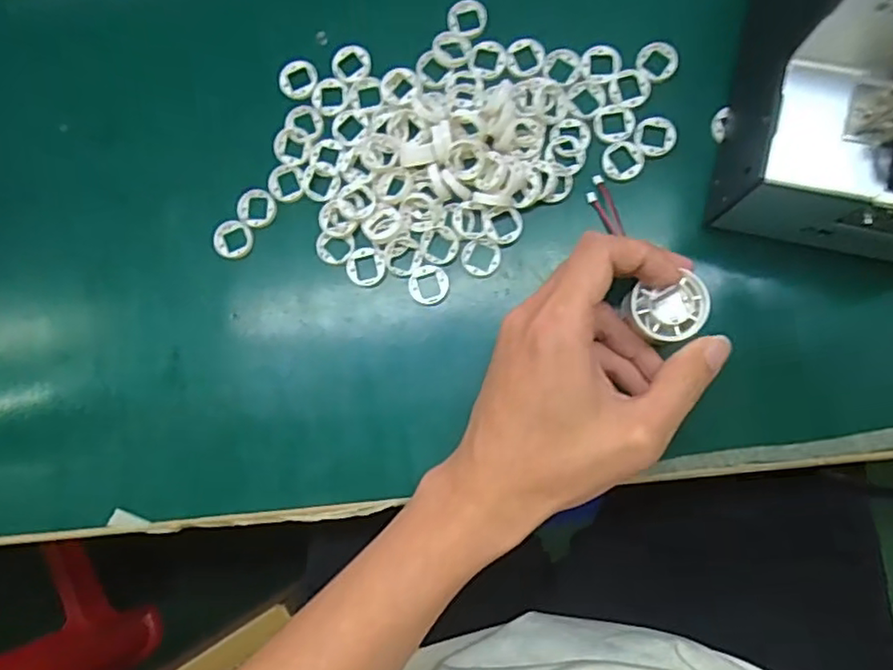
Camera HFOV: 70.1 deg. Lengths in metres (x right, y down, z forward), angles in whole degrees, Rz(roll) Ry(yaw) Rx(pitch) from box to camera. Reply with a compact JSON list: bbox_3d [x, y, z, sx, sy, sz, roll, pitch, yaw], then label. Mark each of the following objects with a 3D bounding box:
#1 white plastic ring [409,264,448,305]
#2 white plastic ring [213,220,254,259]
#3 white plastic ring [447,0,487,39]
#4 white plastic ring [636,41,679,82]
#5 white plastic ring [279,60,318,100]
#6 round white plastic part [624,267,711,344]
[{"bbox_3d":[-0.010,-0.028,0.358,0.022,0.004,0.022,-1,82,6],"label":"white plastic ring"},{"bbox_3d":[-0.125,-0.056,0.374,0.022,0.007,0.022,-1,82,6],"label":"white plastic ring"},{"bbox_3d":[0.012,-0.186,0.374,0.023,0.004,0.023,-1,82,6],"label":"white plastic ring"},{"bbox_3d":[0.121,-0.156,0.363,0.023,0.004,0.023,-1,82,6],"label":"white plastic ring"},{"bbox_3d":[-0.088,-0.152,0.379,0.022,0.005,0.024,-1,82,6],"label":"white plastic ring"},{"bbox_3d":[0.110,-0.014,0.312,0.039,0.012,0.032,-23,82,1],"label":"round white plastic part"}]

